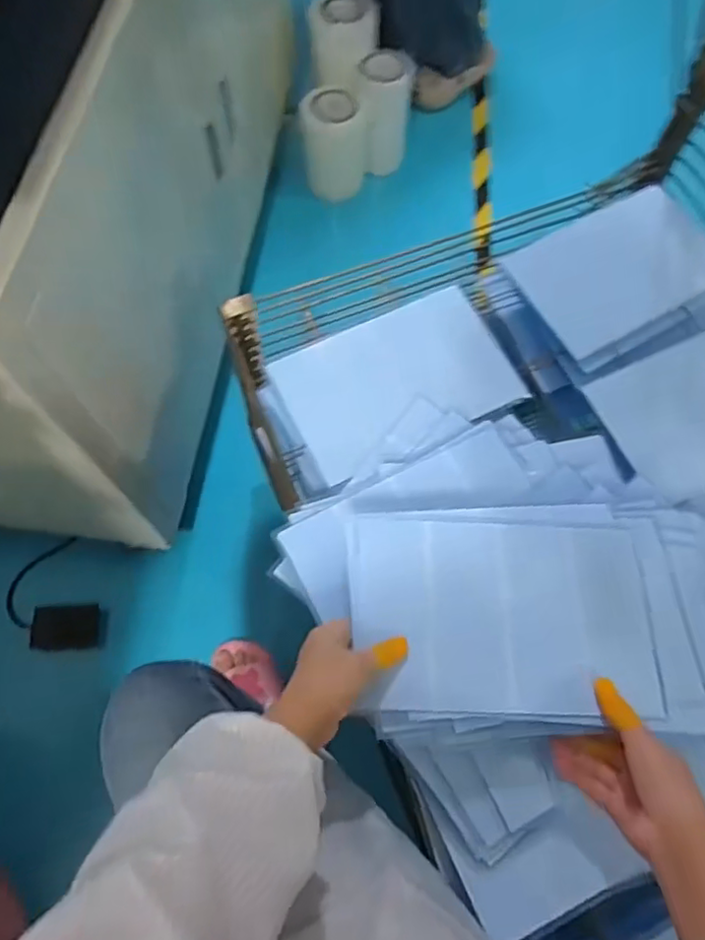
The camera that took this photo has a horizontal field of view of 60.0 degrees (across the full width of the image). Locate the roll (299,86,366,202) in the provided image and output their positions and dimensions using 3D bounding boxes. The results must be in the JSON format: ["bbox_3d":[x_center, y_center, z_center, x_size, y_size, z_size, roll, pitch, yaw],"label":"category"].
[{"bbox_3d":[-0.038,-0.718,1.341,0.140,0.168,0.116,-2,67,-2],"label":"roll"}]

